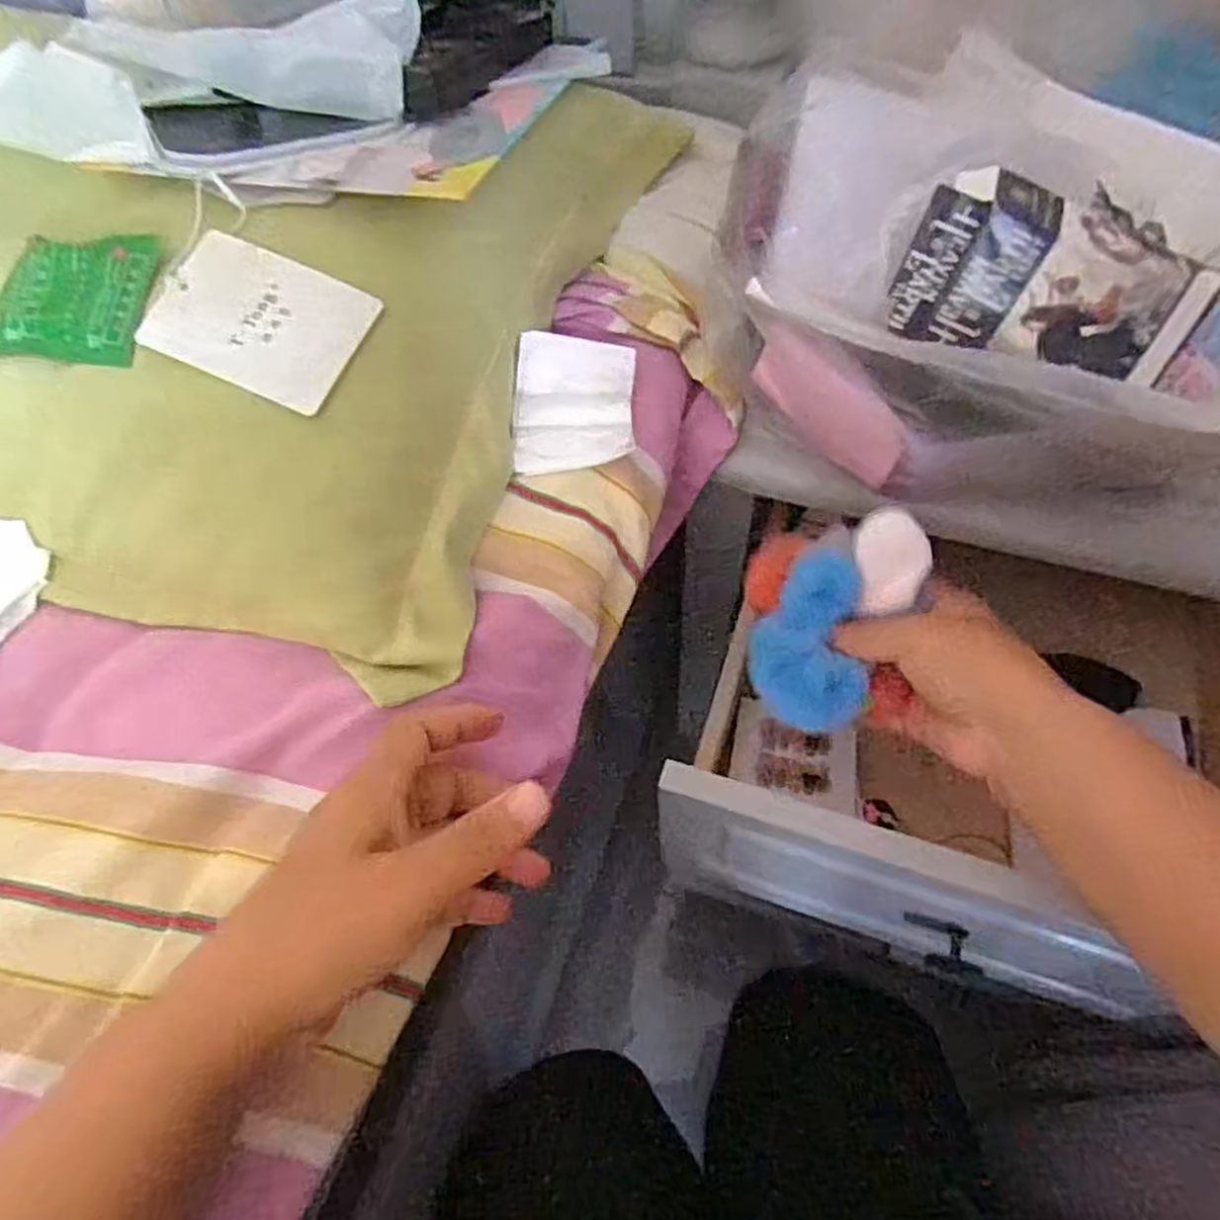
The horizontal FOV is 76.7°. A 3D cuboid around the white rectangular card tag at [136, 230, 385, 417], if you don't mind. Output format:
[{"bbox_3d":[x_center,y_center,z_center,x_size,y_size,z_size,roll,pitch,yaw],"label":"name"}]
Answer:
[{"bbox_3d":[-0.162,-0.132,0.352,0.095,0.005,0.066,24,78,8],"label":"white rectangular card tag"}]

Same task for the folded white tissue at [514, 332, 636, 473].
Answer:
[{"bbox_3d":[-0.020,-0.115,0.430,0.064,0.023,0.092,0,58,4],"label":"folded white tissue"}]

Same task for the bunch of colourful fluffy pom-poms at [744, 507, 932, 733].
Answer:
[{"bbox_3d":[0.115,0.007,0.393,0.085,0.062,0.095,-1,58,3],"label":"bunch of colourful fluffy pom-poms"}]

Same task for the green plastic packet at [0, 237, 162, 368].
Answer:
[{"bbox_3d":[-0.253,-0.148,0.362,0.079,0.009,0.068,8,79,9],"label":"green plastic packet"}]

